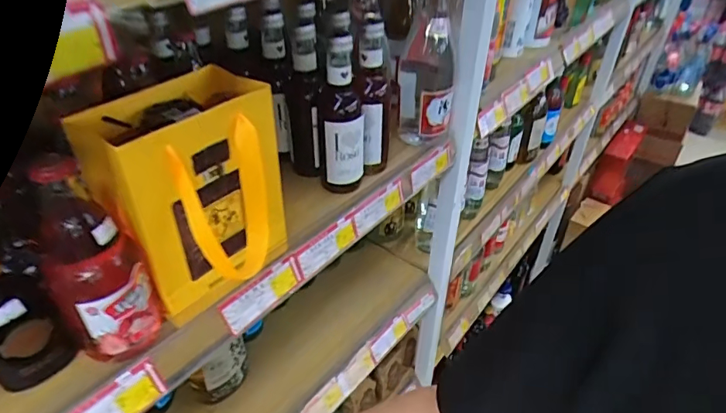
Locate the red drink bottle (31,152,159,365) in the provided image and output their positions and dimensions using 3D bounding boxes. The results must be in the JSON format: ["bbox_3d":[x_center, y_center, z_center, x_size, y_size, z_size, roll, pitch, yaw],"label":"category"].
[{"bbox_3d":[-0.202,0.044,0.382,0.064,0.160,0.053,-21,43,-25],"label":"red drink bottle"}]

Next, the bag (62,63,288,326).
[{"bbox_3d":[-0.137,-0.014,0.437,0.115,0.161,0.139,28,46,30],"label":"bag"}]

